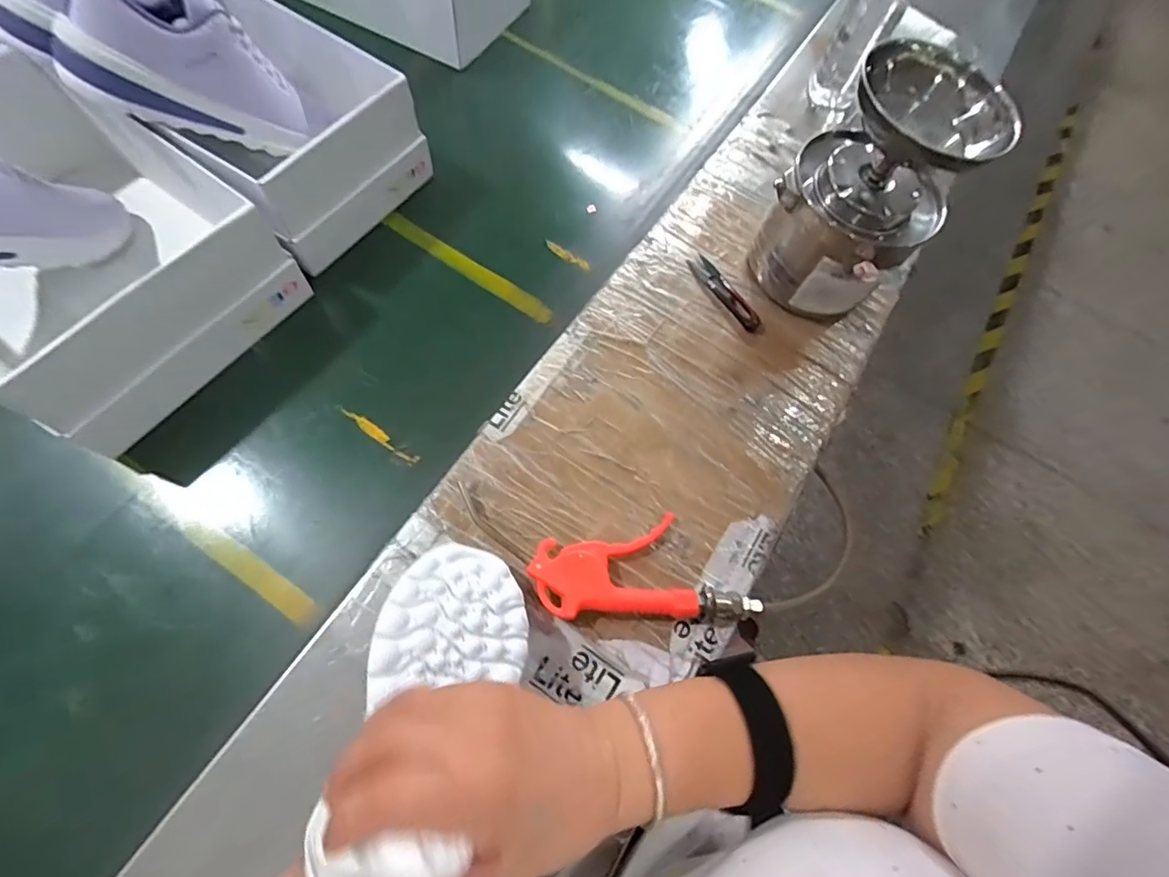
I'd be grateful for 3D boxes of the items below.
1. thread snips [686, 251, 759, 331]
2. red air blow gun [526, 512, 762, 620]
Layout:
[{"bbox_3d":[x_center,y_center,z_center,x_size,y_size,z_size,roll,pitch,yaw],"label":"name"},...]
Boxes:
[{"bbox_3d":[0.146,-0.152,0.531,0.024,0.010,0.102,-33,71,-15],"label":"thread snips"},{"bbox_3d":[0.047,0.102,0.408,0.172,0.031,0.077,1,66,-5],"label":"red air blow gun"}]

